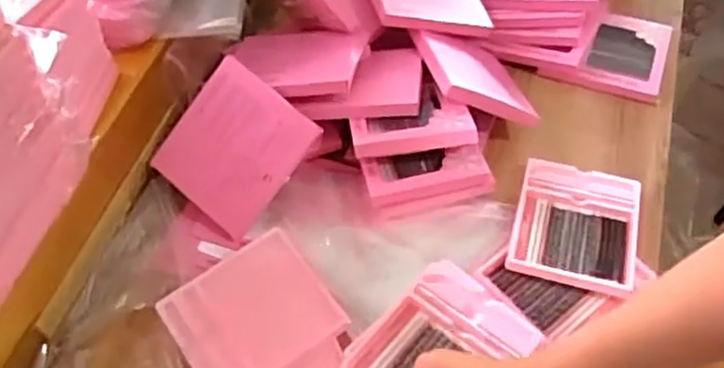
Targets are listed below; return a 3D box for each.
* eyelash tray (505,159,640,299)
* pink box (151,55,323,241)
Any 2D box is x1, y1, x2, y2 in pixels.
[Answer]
[{"bbox_3d":[0.247,0.047,0.797,0.134,0.020,0.154,14,57,11],"label":"eyelash tray"},{"bbox_3d":[-0.148,-0.041,0.797,0.139,0.159,0.059,36,23,-8],"label":"pink box"}]

